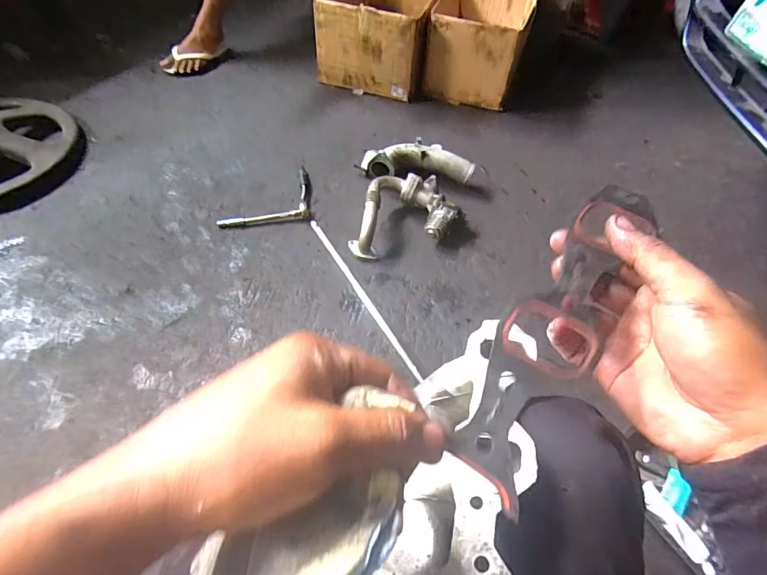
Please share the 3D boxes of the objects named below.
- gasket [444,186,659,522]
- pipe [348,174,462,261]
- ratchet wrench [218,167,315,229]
[{"bbox_3d":[0.110,0.015,0.275,0.048,0.008,0.238,27,60,24],"label":"gasket"},{"bbox_3d":[0.043,-0.186,1.101,0.280,0.092,0.182,-11,55,-11],"label":"pipe"},{"bbox_3d":[-0.303,-0.235,1.159,0.227,0.033,0.179,-5,53,-7],"label":"ratchet wrench"}]

